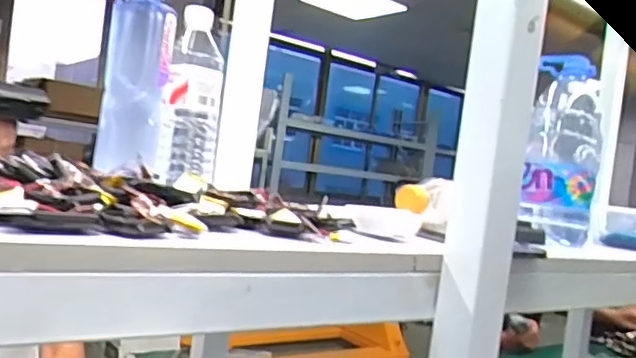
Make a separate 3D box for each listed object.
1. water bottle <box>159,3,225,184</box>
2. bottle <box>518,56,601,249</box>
[{"bbox_3d":[-0.142,-0.096,0.681,0.064,0.199,0.066,7,1,-12],"label":"water bottle"},{"bbox_3d":[0.322,-0.040,0.775,0.094,0.240,0.082,7,0,-2],"label":"bottle"}]

